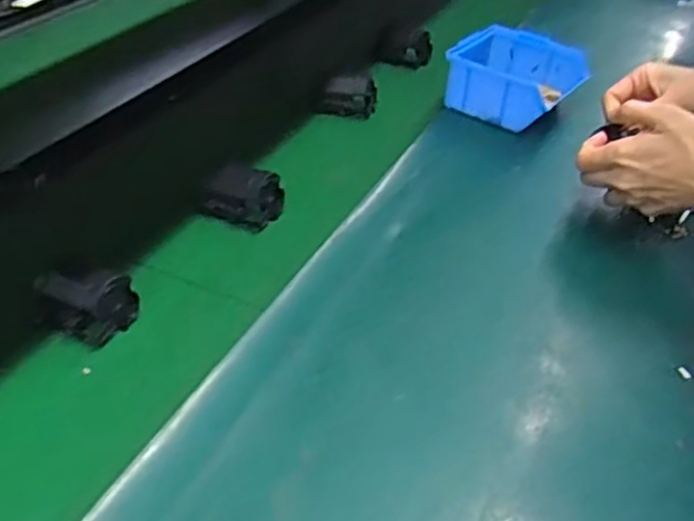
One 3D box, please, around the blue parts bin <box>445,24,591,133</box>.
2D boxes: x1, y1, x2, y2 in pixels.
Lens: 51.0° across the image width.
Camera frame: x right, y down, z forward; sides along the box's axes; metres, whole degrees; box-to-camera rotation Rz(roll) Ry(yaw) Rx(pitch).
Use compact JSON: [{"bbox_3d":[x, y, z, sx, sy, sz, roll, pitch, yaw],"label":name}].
[{"bbox_3d":[0.189,-0.209,0.836,0.135,0.066,0.124,30,46,30],"label":"blue parts bin"}]

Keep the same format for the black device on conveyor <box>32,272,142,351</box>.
[{"bbox_3d":[-0.201,0.030,0.551,0.076,0.043,0.047,12,39,11],"label":"black device on conveyor"}]

